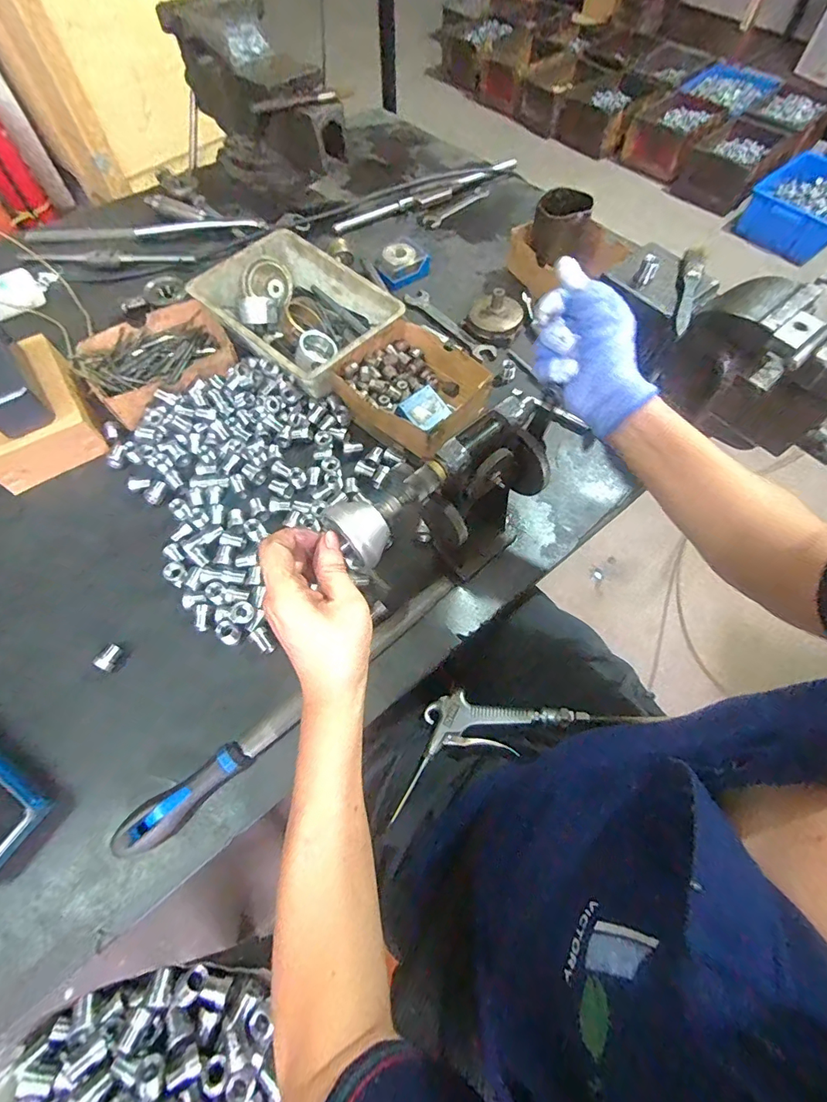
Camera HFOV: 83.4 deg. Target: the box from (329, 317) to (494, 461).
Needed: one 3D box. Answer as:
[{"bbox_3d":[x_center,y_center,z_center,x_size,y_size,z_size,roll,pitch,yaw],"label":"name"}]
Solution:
[{"bbox_3d":[0.001,-0.208,0.588,0.182,0.049,0.152,36,69,16],"label":"box"}]

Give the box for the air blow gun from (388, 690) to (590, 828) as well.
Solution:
[{"bbox_3d":[0.079,0.209,0.516,0.219,0.022,0.108,-15,63,7],"label":"air blow gun"}]

